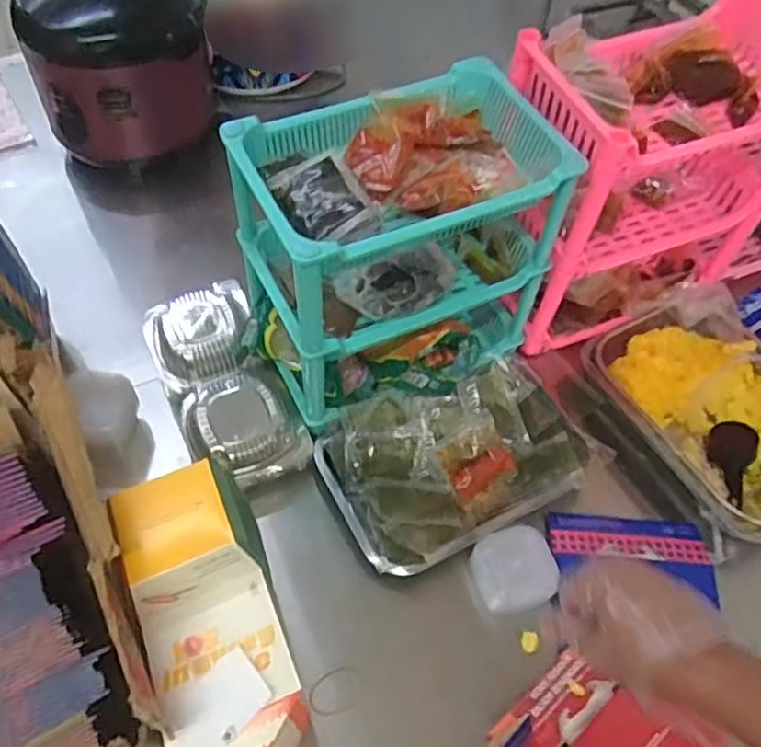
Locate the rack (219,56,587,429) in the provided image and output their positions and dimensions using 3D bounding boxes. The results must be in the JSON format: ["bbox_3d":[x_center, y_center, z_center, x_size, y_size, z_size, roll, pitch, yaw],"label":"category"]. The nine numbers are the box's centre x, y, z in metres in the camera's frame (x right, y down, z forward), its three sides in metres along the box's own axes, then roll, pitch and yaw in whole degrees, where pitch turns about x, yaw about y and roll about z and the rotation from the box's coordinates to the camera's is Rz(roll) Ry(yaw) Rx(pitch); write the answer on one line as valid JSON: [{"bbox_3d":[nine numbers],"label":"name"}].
[{"bbox_3d":[0.015,-0.129,0.789,0.314,0.301,0.221,-26,60,-20],"label":"rack"}]

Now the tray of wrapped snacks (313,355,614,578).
[{"bbox_3d":[0.092,0.101,0.820,0.304,0.060,0.195,-21,58,-17],"label":"tray of wrapped snacks"}]

